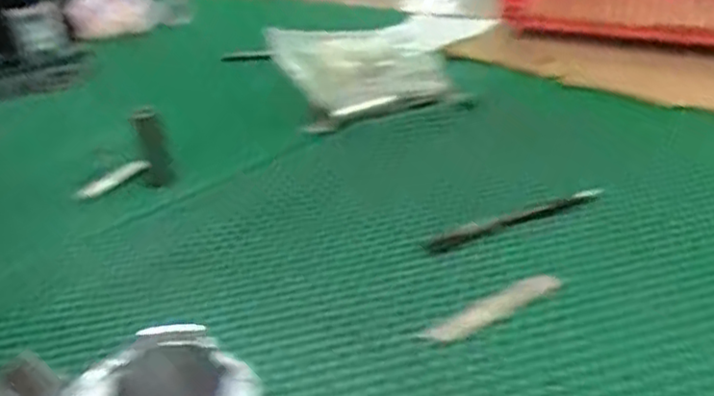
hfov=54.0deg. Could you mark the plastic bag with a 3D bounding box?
[{"bbox_3d":[0.024,-0.163,0.831,0.218,0.081,0.132,-15,28,-15],"label":"plastic bag"}]

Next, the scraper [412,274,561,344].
[{"bbox_3d":[0.094,0.073,0.467,0.104,0.005,0.024,-19,29,-22],"label":"scraper"}]

